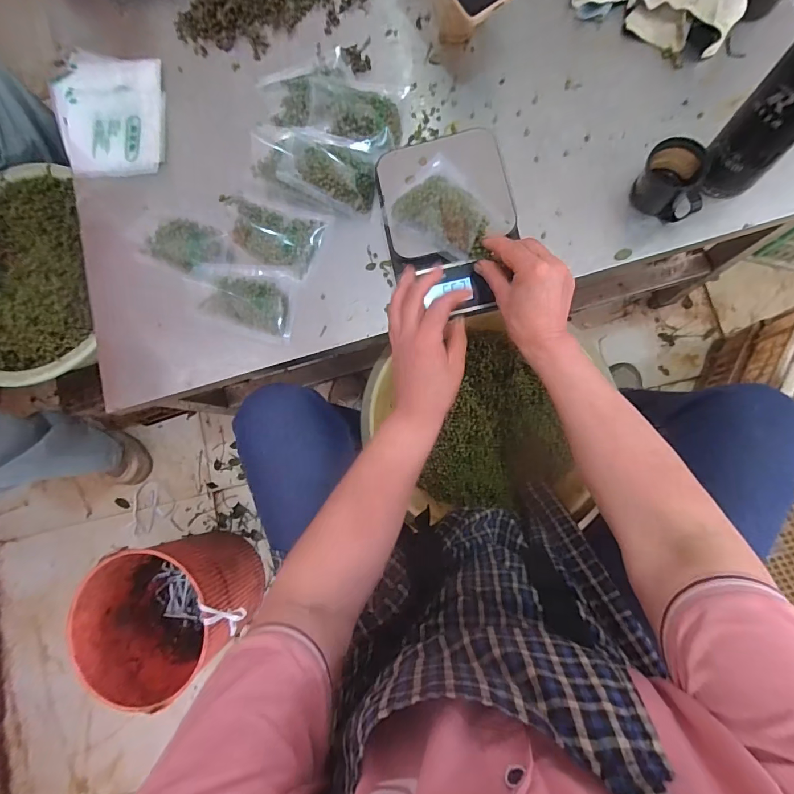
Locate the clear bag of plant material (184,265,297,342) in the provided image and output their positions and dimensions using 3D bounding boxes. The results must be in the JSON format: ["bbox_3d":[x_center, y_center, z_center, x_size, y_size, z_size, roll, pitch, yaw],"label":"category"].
[{"bbox_3d":[-0.196,-0.132,0.530,0.141,0.033,0.087,19,86,8],"label":"clear bag of plant material"}]

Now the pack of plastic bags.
[{"bbox_3d":[-0.420,-0.415,0.607,0.159,0.022,0.217,-7,83,5],"label":"pack of plastic bags"}]

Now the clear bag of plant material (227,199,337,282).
[{"bbox_3d":[-0.163,-0.218,0.545,0.129,0.019,0.089,22,86,8],"label":"clear bag of plant material"}]

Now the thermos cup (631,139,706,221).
[{"bbox_3d":[0.313,-0.247,0.478,0.058,0.055,0.082,14,85,7],"label":"thermos cup"}]

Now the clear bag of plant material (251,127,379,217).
[{"bbox_3d":[-0.110,-0.306,0.537,0.173,0.031,0.090,24,86,8],"label":"clear bag of plant material"}]

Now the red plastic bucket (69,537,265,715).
[{"bbox_3d":[-0.426,0.397,0.830,0.239,0.266,0.234,-1,83,6],"label":"red plastic bucket"}]

